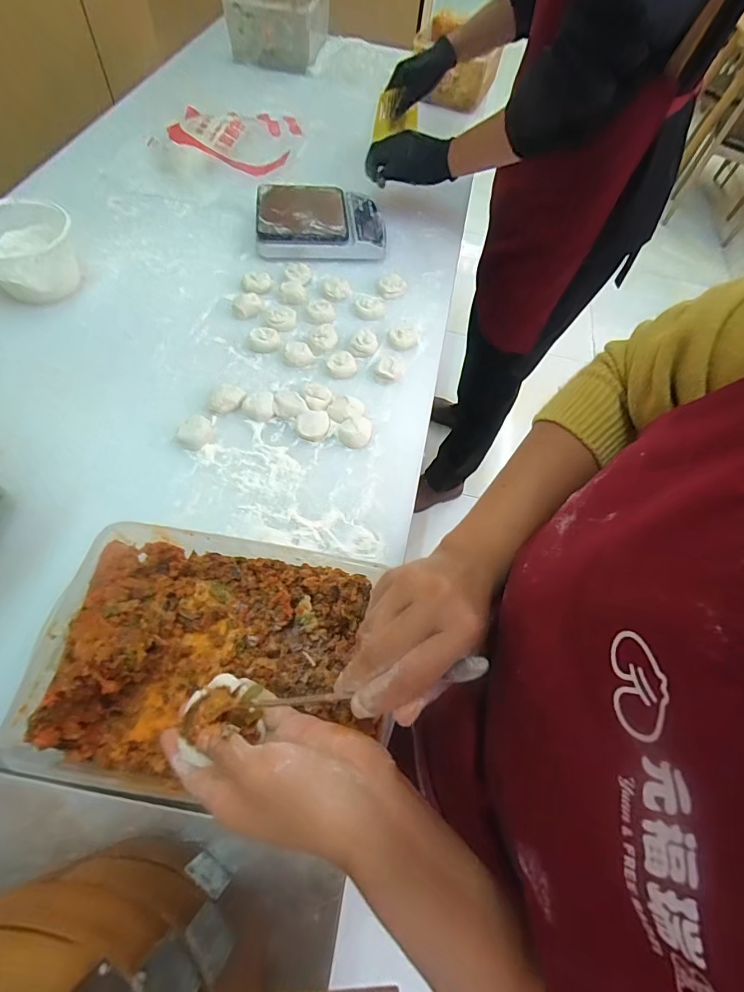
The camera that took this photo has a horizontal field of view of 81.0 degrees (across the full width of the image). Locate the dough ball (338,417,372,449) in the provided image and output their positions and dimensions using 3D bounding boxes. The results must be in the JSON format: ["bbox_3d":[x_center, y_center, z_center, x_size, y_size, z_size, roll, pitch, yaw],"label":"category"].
[{"bbox_3d":[-0.021,-0.085,0.565,0.040,0.017,0.045,7,61,0],"label":"dough ball"}]

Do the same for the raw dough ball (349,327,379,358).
[{"bbox_3d":[-0.012,-0.228,0.649,0.040,0.021,0.044,2,61,-3],"label":"raw dough ball"}]

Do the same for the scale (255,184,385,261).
[{"bbox_3d":[-0.090,-0.486,0.763,0.212,0.045,0.164,-4,61,-6],"label":"scale"}]

